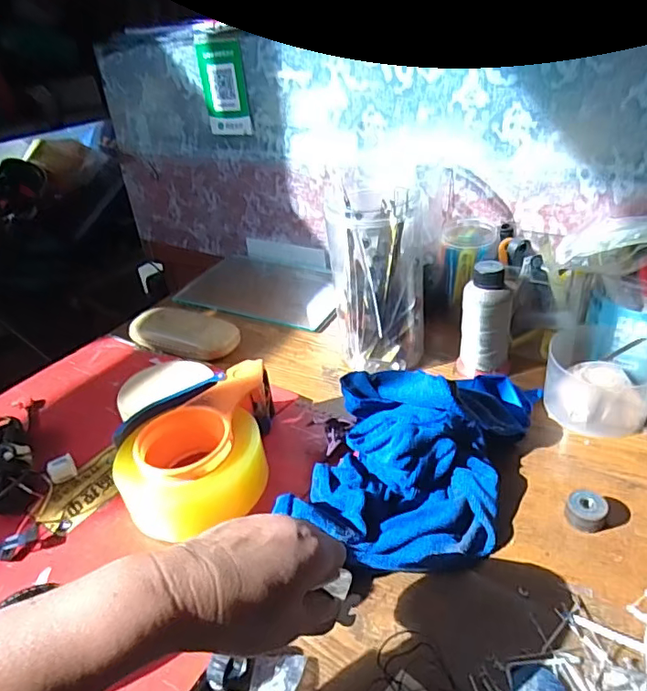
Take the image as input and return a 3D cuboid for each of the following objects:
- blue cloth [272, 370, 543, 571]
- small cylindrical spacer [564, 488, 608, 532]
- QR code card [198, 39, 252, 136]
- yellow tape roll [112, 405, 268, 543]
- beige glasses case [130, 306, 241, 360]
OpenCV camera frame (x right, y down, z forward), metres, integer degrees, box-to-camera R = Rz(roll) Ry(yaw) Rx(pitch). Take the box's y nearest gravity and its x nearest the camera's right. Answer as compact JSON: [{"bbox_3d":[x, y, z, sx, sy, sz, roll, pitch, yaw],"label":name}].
[{"bbox_3d":[0.081,0.080,0.457,0.156,0.065,0.257,12,37,26],"label":"blue cloth"},{"bbox_3d":[0.206,0.130,0.418,0.028,0.020,0.025,21,41,36],"label":"small cylindrical spacer"},{"bbox_3d":[-0.141,-0.365,0.760,0.072,0.121,0.006,8,31,26],"label":"QR code card"},{"bbox_3d":[-0.107,0.106,0.443,0.104,0.063,0.111,-4,33,3],"label":"yellow tape roll"},{"bbox_3d":[-0.181,-0.019,0.673,0.143,0.028,0.053,11,36,25],"label":"beige glasses case"}]

